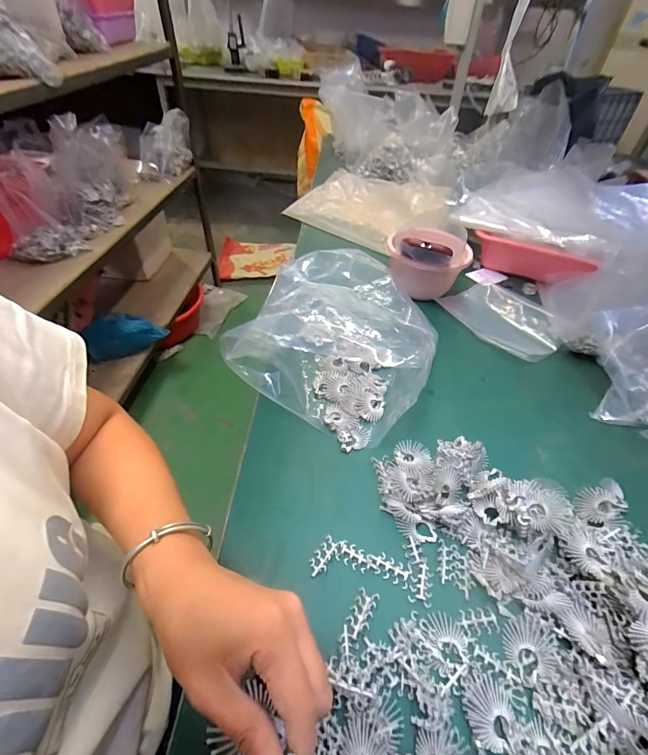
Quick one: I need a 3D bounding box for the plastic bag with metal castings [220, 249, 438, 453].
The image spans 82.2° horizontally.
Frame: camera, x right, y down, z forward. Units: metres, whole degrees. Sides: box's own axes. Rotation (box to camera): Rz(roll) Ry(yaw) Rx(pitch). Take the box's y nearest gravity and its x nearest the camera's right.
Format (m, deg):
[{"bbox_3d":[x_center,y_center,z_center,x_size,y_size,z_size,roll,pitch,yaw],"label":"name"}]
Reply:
[{"bbox_3d":[0.022,-0.076,0.536,0.257,0.117,0.335,9,46,4],"label":"plastic bag with metal castings"}]

